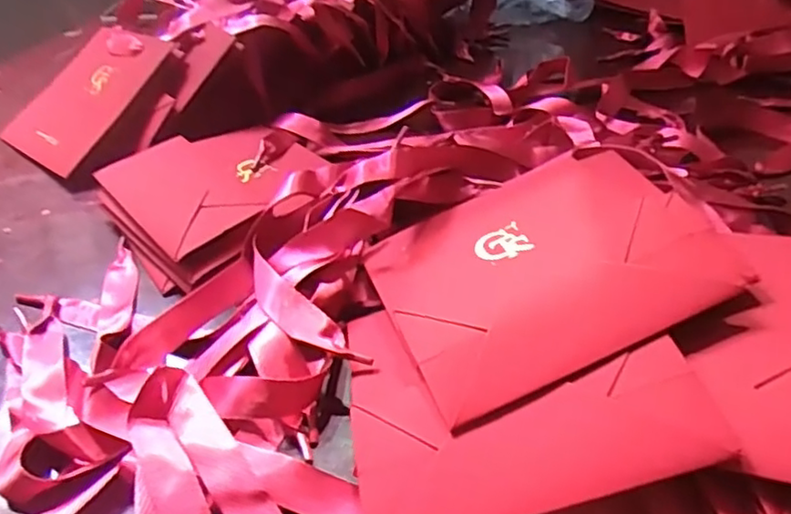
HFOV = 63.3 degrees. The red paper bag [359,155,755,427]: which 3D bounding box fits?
[{"bbox_3d":[0.072,-0.001,0.322,0.156,0.014,0.146,-25,35,-4],"label":"red paper bag"}]

